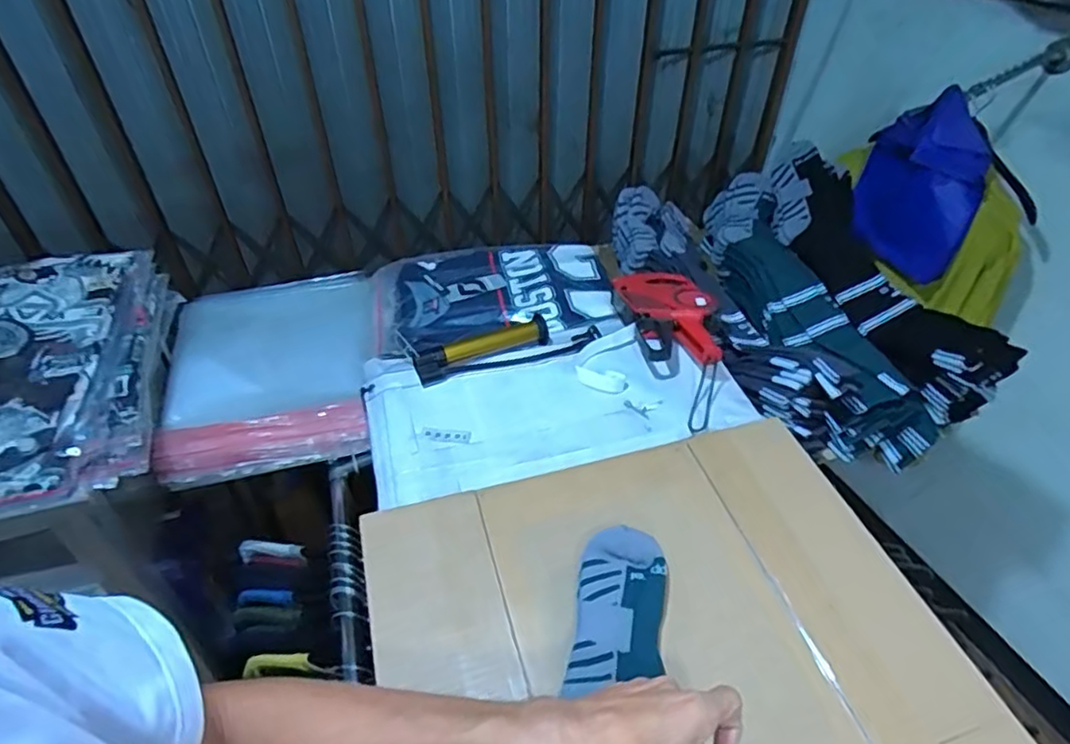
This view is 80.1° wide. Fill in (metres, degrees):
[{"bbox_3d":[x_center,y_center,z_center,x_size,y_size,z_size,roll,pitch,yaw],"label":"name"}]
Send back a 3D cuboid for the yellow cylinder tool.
[{"bbox_3d":[-0.038,-0.035,0.869,0.250,0.033,0.065,-14,45,-15],"label":"yellow cylinder tool"}]

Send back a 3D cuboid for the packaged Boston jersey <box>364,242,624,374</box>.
[{"bbox_3d":[-0.068,-0.107,1.003,0.376,0.058,0.350,-9,38,-6],"label":"packaged Boston jersey"}]

